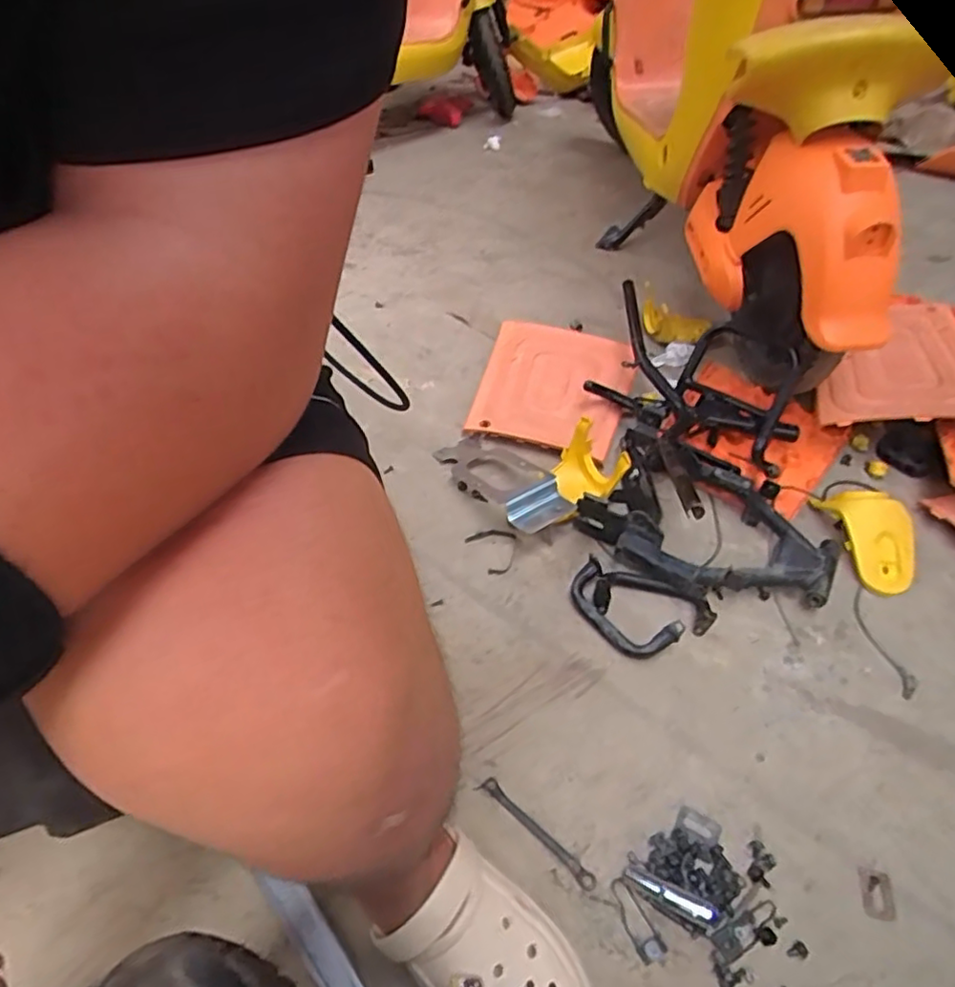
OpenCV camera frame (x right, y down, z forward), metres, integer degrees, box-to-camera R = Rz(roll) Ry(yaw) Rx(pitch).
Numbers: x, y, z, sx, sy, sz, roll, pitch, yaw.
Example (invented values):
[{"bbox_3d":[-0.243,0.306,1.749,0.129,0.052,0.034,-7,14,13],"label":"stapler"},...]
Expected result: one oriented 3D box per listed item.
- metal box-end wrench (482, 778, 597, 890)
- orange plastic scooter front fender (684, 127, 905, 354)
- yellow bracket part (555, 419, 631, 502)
[{"bbox_3d":[0.061,0.339,0.644,0.016,0.006,0.138,-35,55,-31],"label":"metal box-end wrench"},{"bbox_3d":[0.453,-0.389,0.935,0.166,0.222,0.421,3,46,-1],"label":"orange plastic scooter front fender"},{"bbox_3d":[0.162,-0.037,0.947,0.049,0.108,0.112,-24,50,-24],"label":"yellow bracket part"}]

